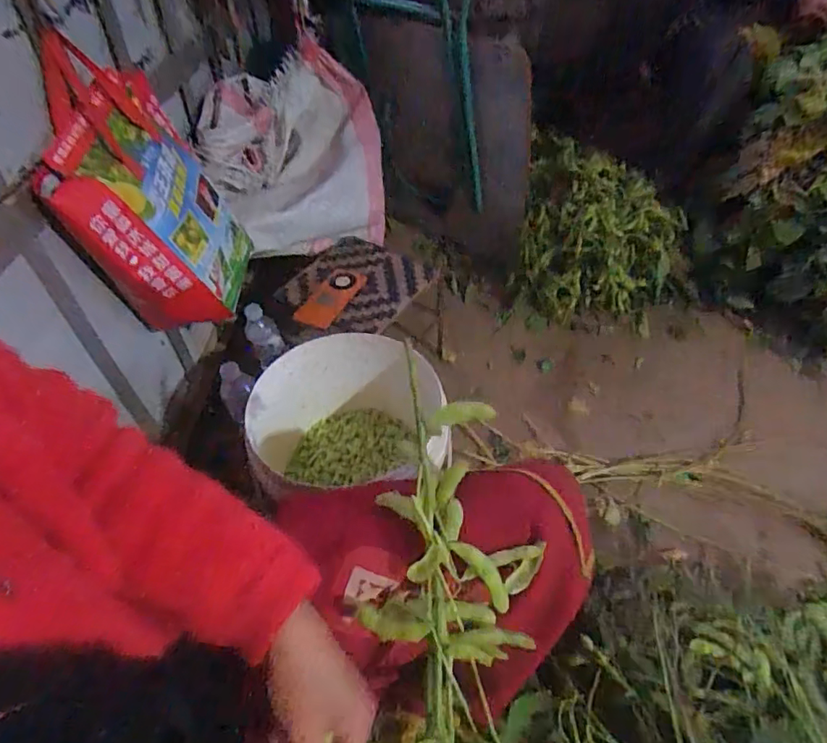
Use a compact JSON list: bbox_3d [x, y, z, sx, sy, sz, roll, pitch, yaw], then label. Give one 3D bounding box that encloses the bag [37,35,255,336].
[{"bbox_3d":[-0.377,-0.250,0.776,0.151,0.350,0.251,-2,49,1],"label":"bag"}]

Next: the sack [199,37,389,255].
[{"bbox_3d":[-0.233,-0.434,1.076,0.337,0.255,0.319,-8,49,-4],"label":"sack"}]

